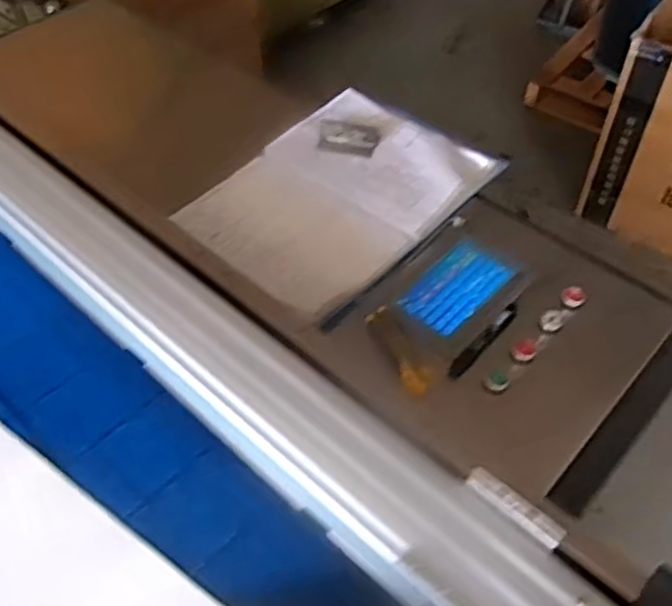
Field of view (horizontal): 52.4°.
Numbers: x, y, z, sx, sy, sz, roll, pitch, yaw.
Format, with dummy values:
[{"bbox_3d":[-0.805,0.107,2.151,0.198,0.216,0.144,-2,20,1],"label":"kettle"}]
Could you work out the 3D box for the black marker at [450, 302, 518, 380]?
[{"bbox_3d":[0.185,0.045,0.854,0.019,0.011,0.146,33,57,25],"label":"black marker"}]

